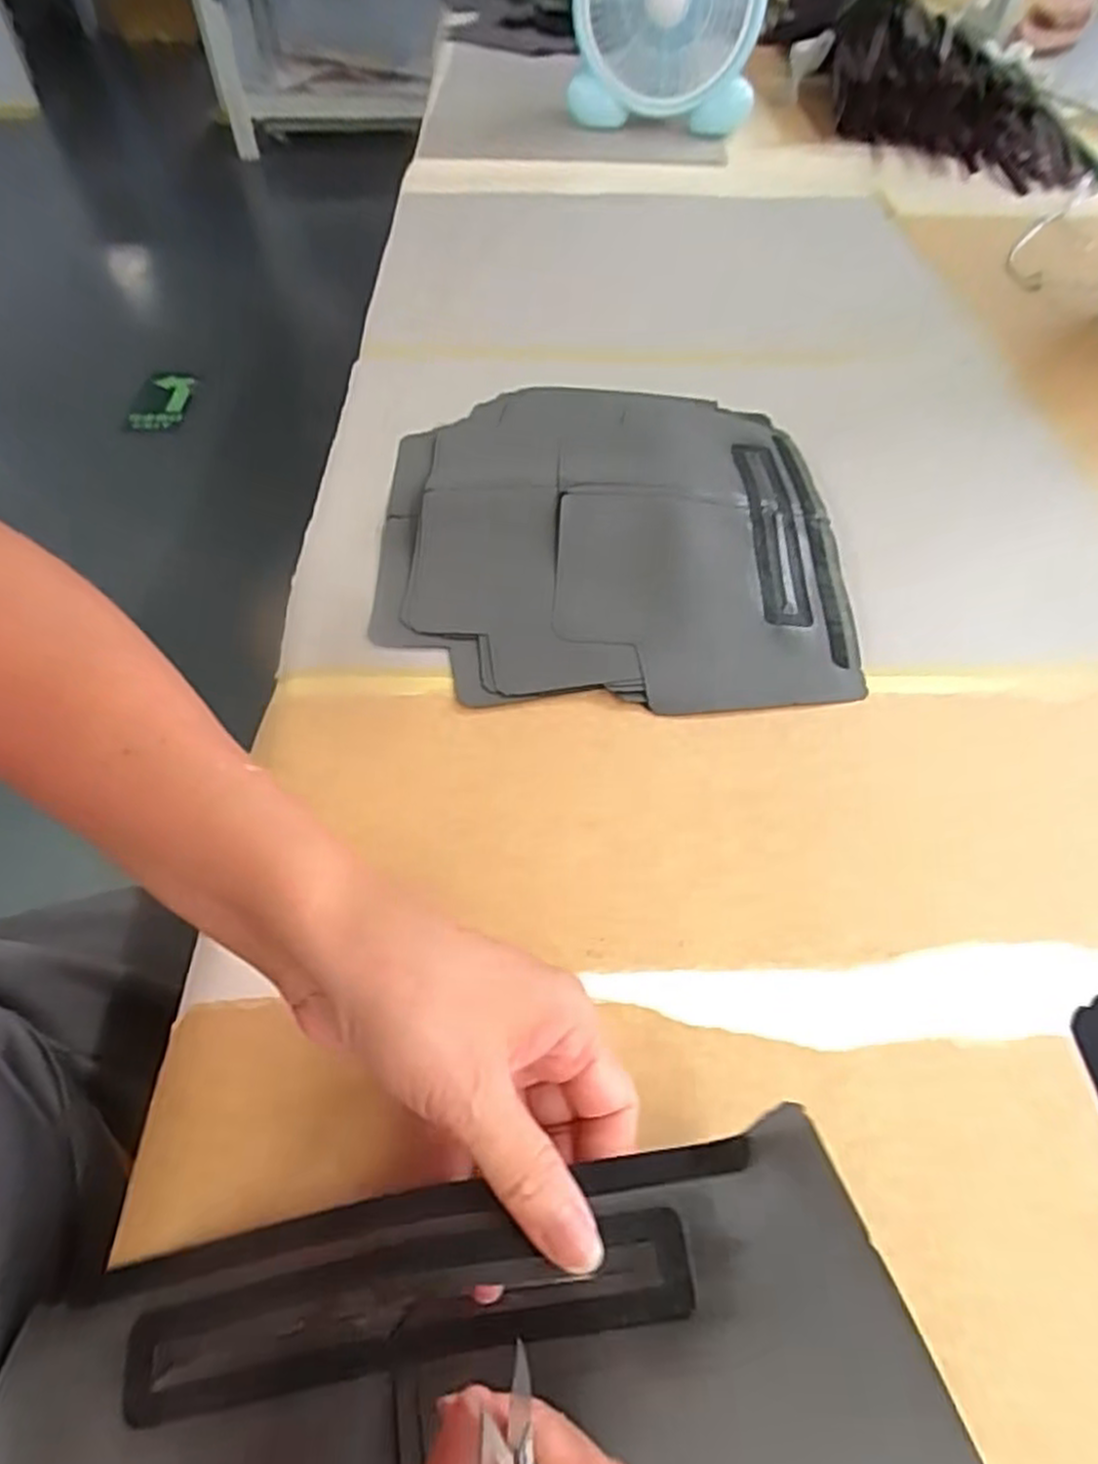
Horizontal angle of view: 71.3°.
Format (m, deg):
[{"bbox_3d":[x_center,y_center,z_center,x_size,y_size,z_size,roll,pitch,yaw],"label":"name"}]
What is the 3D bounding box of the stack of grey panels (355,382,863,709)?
[{"bbox_3d":[0.035,-0.144,0.488,0.271,0.032,0.303,0,53,-1],"label":"stack of grey panels"}]

